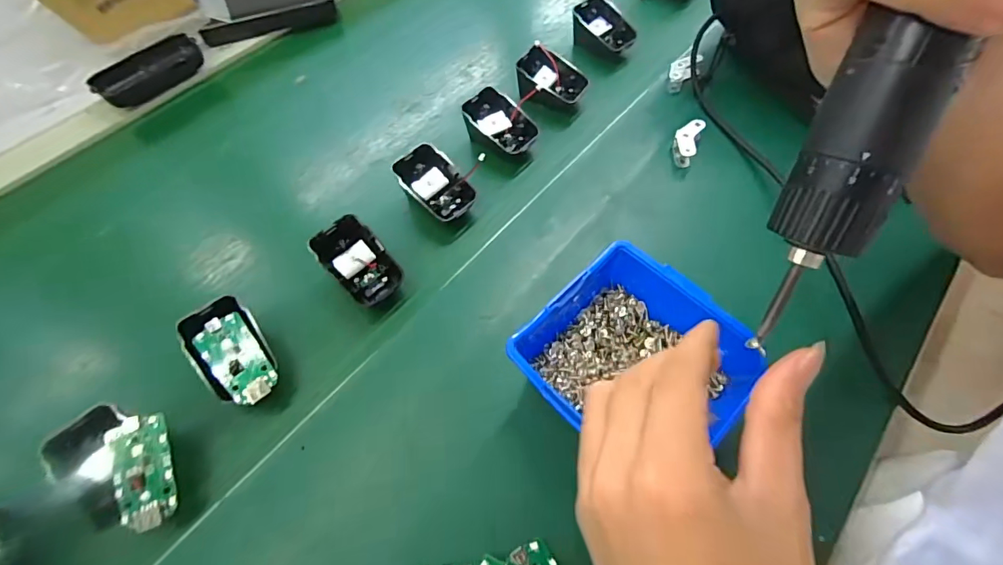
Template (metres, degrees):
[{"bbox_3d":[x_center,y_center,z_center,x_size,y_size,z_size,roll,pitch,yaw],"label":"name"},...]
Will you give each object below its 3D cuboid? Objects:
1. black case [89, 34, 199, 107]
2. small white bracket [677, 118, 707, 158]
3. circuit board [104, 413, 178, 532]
[{"bbox_3d":[-0.382,-0.229,0.504,0.039,0.030,0.108,39,70,21],"label":"black case"},{"bbox_3d":[0.170,-0.133,0.419,0.021,0.005,0.045,21,68,13],"label":"small white bracket"},{"bbox_3d":[-0.215,0.113,0.277,0.030,0.006,0.064,-21,73,-10],"label":"circuit board"}]

